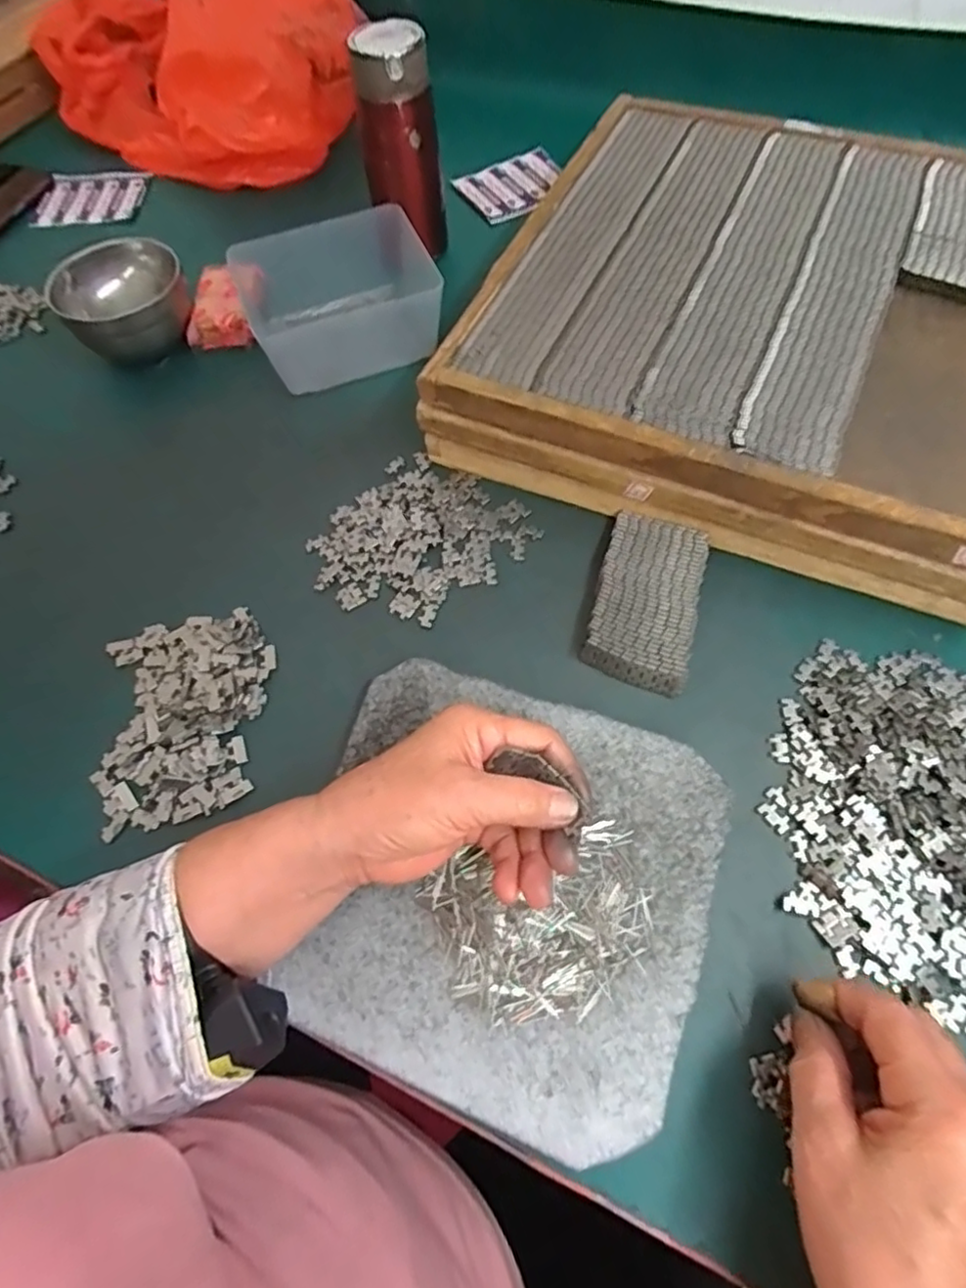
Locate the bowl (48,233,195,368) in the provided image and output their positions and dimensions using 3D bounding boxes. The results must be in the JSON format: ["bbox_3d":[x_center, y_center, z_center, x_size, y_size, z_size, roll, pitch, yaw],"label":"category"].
[{"bbox_3d":[-0.311,-0.295,0.565,0.106,0.056,0.110,-36,66,-16],"label":"bowl"}]

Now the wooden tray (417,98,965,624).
[{"bbox_3d":[0.217,-0.246,0.491,0.384,0.080,0.390,22,65,14],"label":"wooden tray"}]

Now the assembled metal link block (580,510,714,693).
[{"bbox_3d":[0.107,-0.031,0.420,0.062,0.016,0.120,14,64,11],"label":"assembled metal link block"}]

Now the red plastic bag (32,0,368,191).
[{"bbox_3d":[-0.315,-0.666,0.706,0.403,0.165,0.256,34,68,19],"label":"red plastic bag"}]

